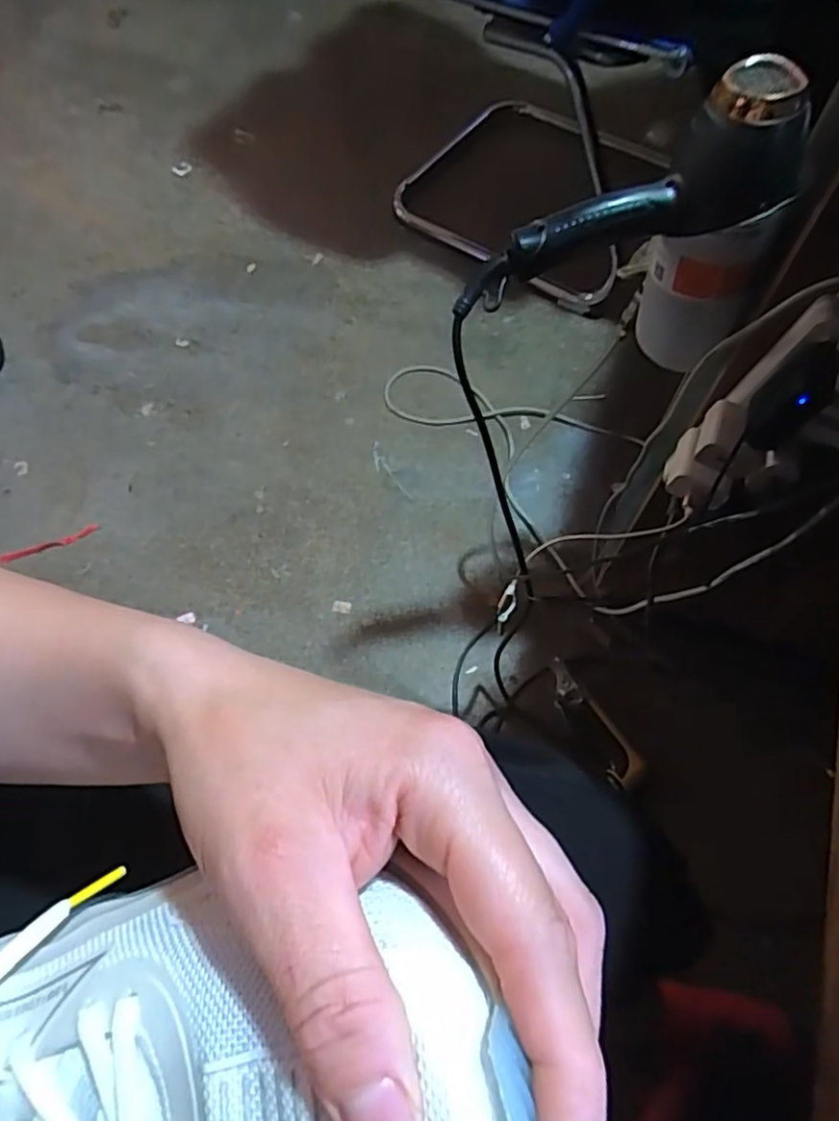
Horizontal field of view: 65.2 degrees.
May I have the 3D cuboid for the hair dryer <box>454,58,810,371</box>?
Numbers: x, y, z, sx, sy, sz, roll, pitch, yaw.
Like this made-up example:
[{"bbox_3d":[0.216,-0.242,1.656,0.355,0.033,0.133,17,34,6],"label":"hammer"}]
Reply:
[{"bbox_3d":[0.149,-0.250,0.516,0.233,0.205,0.084,-3,63,-1],"label":"hair dryer"}]

